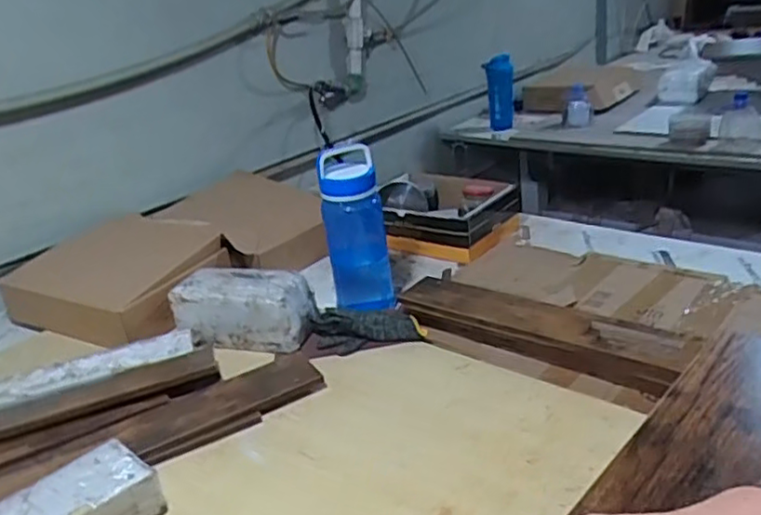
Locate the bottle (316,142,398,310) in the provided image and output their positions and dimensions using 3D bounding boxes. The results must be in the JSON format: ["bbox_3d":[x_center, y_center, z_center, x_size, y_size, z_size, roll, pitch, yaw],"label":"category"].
[{"bbox_3d":[-0.041,-0.047,1.107,0.107,0.266,0.086,-5,24,1],"label":"bottle"}]

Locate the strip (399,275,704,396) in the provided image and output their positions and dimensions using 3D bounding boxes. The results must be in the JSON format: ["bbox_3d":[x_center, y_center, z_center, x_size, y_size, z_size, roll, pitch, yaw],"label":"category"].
[{"bbox_3d":[0.221,0.107,0.959,0.456,0.051,0.094,14,31,37],"label":"strip"}]

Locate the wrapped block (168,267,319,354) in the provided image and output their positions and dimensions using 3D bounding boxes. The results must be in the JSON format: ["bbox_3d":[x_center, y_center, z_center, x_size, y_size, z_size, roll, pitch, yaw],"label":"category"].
[{"bbox_3d":[-0.218,0.081,1.070,0.221,0.099,0.106,6,27,24],"label":"wrapped block"}]

